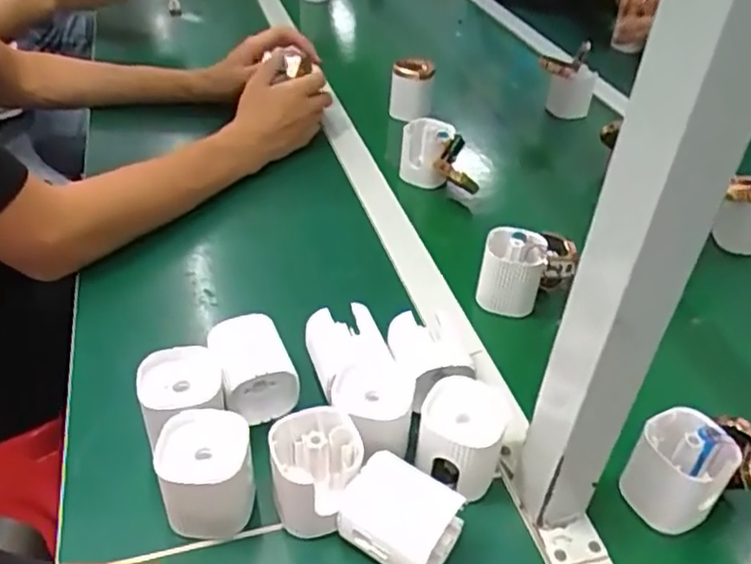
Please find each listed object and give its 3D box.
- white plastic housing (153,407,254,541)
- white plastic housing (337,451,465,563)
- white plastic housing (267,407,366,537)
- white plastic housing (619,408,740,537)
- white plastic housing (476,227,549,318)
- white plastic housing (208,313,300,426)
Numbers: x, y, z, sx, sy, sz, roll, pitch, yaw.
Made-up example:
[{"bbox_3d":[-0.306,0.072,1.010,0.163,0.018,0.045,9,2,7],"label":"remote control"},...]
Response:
[{"bbox_3d":[-0.107,0.122,0.425,0.061,0.057,0.060,0,39,-7],"label":"white plastic housing"},{"bbox_3d":[0.014,0.149,0.416,0.066,0.050,0.051,28,44,25],"label":"white plastic housing"},{"bbox_3d":[-0.038,0.123,0.438,0.055,0.067,0.053,2,39,-4],"label":"white plastic housing"},{"bbox_3d":[0.207,0.130,0.460,0.057,0.060,0.064,34,47,30],"label":"white plastic housing"},{"bbox_3d":[0.125,-0.010,0.619,0.054,0.072,0.042,13,40,10],"label":"white plastic housing"},{"bbox_3d":[-0.092,0.070,0.506,0.055,0.066,0.066,-15,43,-23],"label":"white plastic housing"}]

